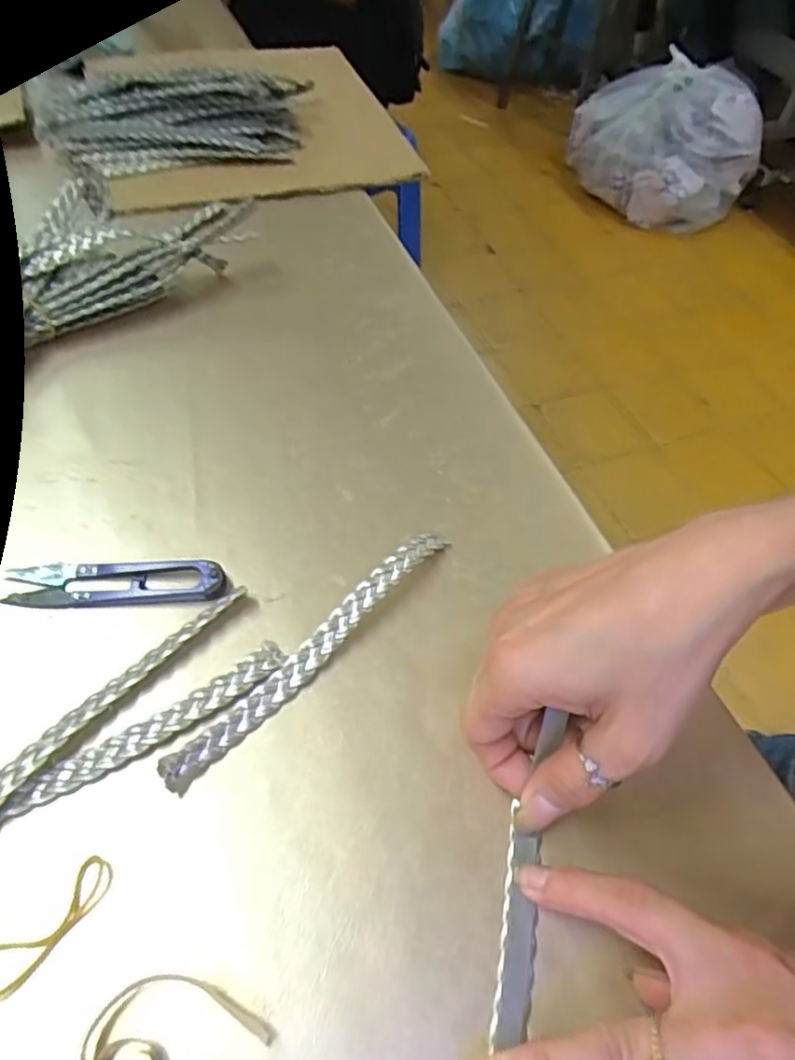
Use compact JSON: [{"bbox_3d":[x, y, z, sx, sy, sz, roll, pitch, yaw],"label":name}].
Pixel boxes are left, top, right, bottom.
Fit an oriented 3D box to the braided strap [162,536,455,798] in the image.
[{"bbox_3d":[-0.034,0.051,0.299,0.013,0.013,0.166,37,59,20],"label":"braided strap"}]

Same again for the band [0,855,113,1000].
[{"bbox_3d":[-0.125,0.140,0.232,0.054,0.006,0.018,-37,65,-27],"label":"band"}]

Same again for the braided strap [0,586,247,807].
[{"bbox_3d":[-0.129,0.080,0.272,0.014,0.007,0.168,34,58,18],"label":"braided strap"}]

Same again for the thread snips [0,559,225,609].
[{"bbox_3d":[-0.132,0.023,0.312,0.098,0.009,0.023,0,54,-6],"label":"thread snips"}]

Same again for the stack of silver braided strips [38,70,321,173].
[{"bbox_3d":[-0.169,-0.338,0.547,0.201,0.048,0.080,-15,57,-16],"label":"stack of silver braided strips"}]

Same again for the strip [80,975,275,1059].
[{"bbox_3d":[-0.074,0.164,0.220,0.057,0.005,0.032,-17,57,-17],"label":"strip"}]

